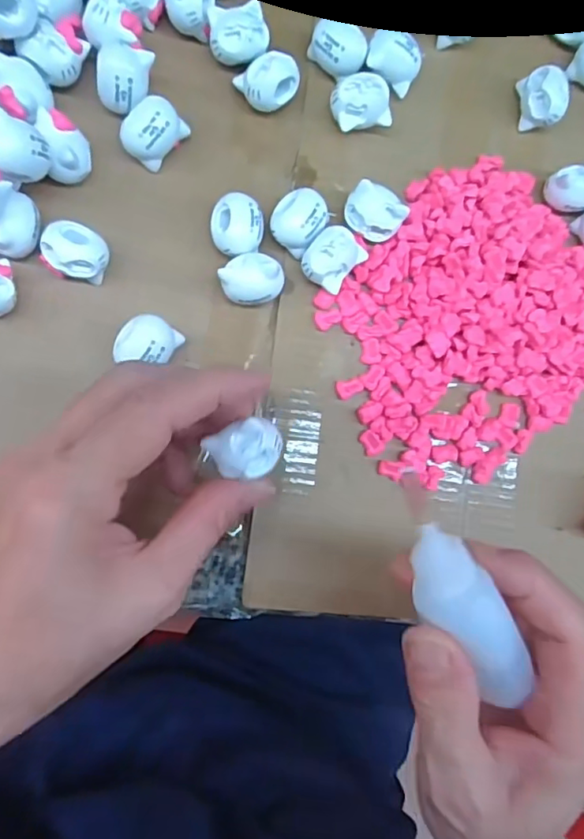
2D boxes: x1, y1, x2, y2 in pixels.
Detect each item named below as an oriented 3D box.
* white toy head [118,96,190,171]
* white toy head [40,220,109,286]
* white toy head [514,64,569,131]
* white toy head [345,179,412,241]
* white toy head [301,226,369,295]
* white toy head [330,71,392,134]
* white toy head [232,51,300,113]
[{"bbox_3d":[-0.059,-0.122,0.243,0.019,0.021,0.026,40,81,-6],"label":"white toy head"},{"bbox_3d":[-0.088,-0.068,0.234,0.024,0.017,0.021,13,85,-9],"label":"white toy head"},{"bbox_3d":[0.119,-0.153,0.273,0.017,0.022,0.024,-21,91,-11],"label":"white toy head"},{"bbox_3d":[0.036,-0.091,0.252,0.025,0.017,0.019,21,84,-9],"label":"white toy head"},{"bbox_3d":[0.017,-0.070,0.246,0.022,0.014,0.025,39,81,-6],"label":"white toy head"},{"bbox_3d":[0.030,-0.141,0.257,0.027,0.018,0.021,-13,89,-11],"label":"white toy head"},{"bbox_3d":[-0.010,-0.148,0.251,0.024,0.017,0.020,-39,94,-10],"label":"white toy head"}]

